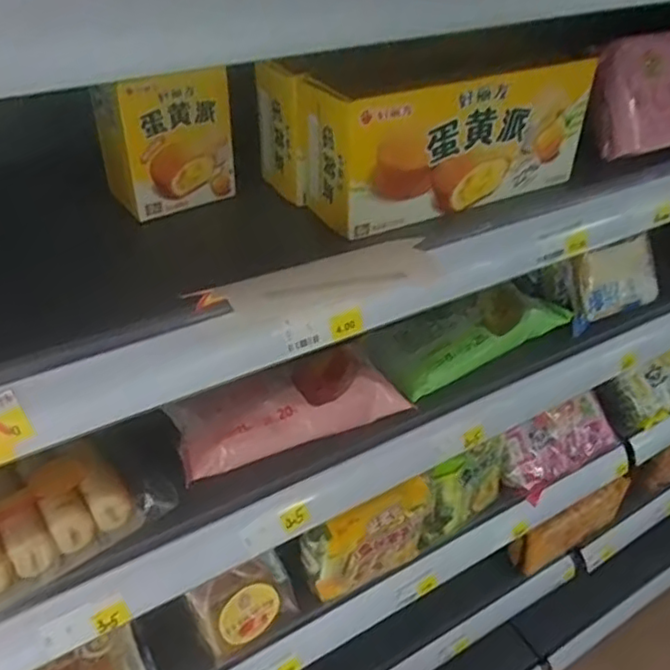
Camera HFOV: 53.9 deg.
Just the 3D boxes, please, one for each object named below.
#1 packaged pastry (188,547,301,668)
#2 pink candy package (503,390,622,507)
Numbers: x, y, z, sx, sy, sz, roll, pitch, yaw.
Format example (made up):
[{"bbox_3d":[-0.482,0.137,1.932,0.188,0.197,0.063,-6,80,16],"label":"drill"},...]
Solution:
[{"bbox_3d":[-0.094,0.278,0.688,0.102,0.093,0.040,-23,15,-25],"label":"packaged pastry"},{"bbox_3d":[0.290,0.137,0.837,0.161,0.078,0.057,-19,44,-24],"label":"pink candy package"}]

